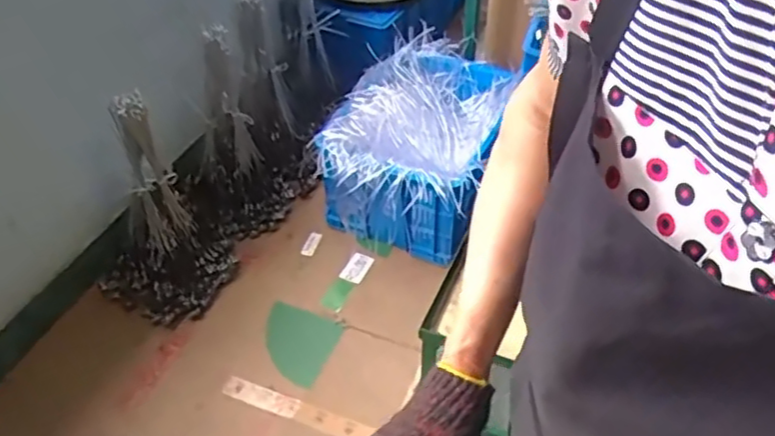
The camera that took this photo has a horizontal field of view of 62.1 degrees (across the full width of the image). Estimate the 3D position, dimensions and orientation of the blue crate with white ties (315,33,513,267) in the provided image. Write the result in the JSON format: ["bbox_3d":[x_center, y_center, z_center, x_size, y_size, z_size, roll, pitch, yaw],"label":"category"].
[{"bbox_3d":[0.093,-0.184,1.785,0.437,0.321,0.575,13,46,13],"label":"blue crate with white ties"}]

